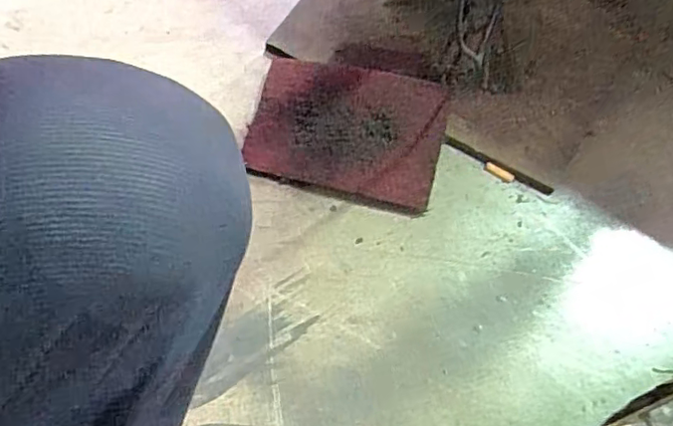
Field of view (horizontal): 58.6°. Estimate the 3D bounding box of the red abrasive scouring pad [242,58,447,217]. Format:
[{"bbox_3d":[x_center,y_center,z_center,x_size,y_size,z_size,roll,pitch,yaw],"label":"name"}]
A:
[{"bbox_3d":[0.009,-0.095,0.701,0.220,0.019,0.156,13,82,9],"label":"red abrasive scouring pad"}]

